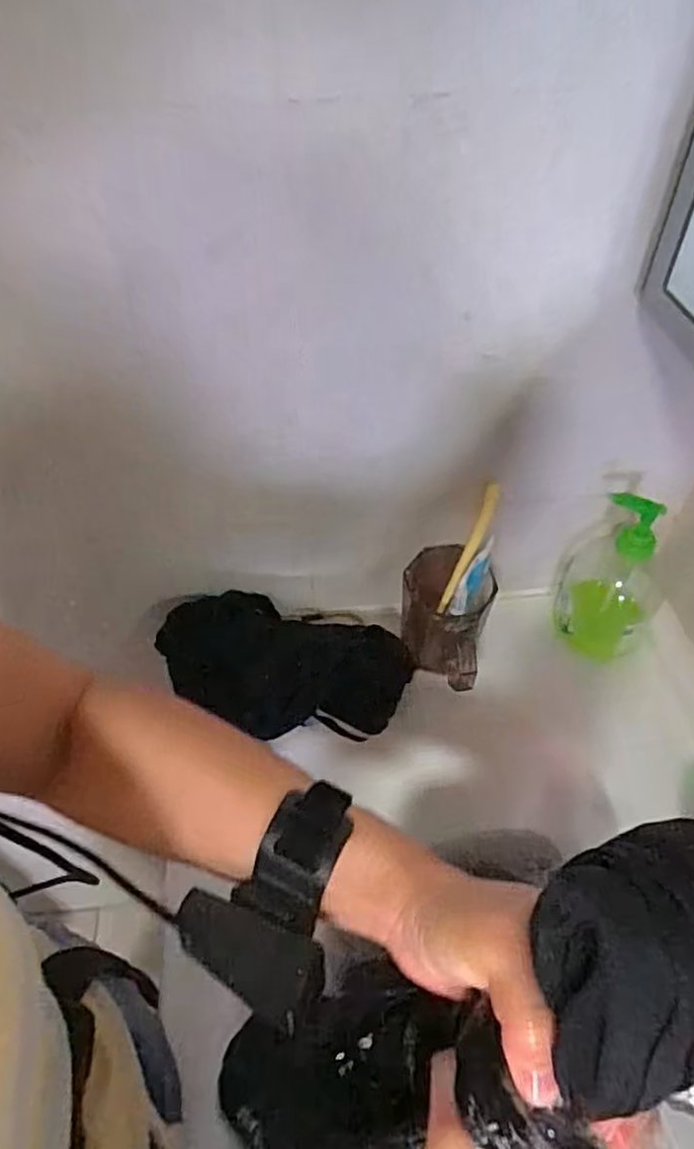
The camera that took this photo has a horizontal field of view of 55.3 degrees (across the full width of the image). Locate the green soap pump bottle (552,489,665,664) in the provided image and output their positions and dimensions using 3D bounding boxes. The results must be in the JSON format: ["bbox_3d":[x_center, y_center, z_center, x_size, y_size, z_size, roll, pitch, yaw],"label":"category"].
[{"bbox_3d":[0.246,-0.005,0.603,0.091,0.159,0.088,21,52,19],"label":"green soap pump bottle"}]

